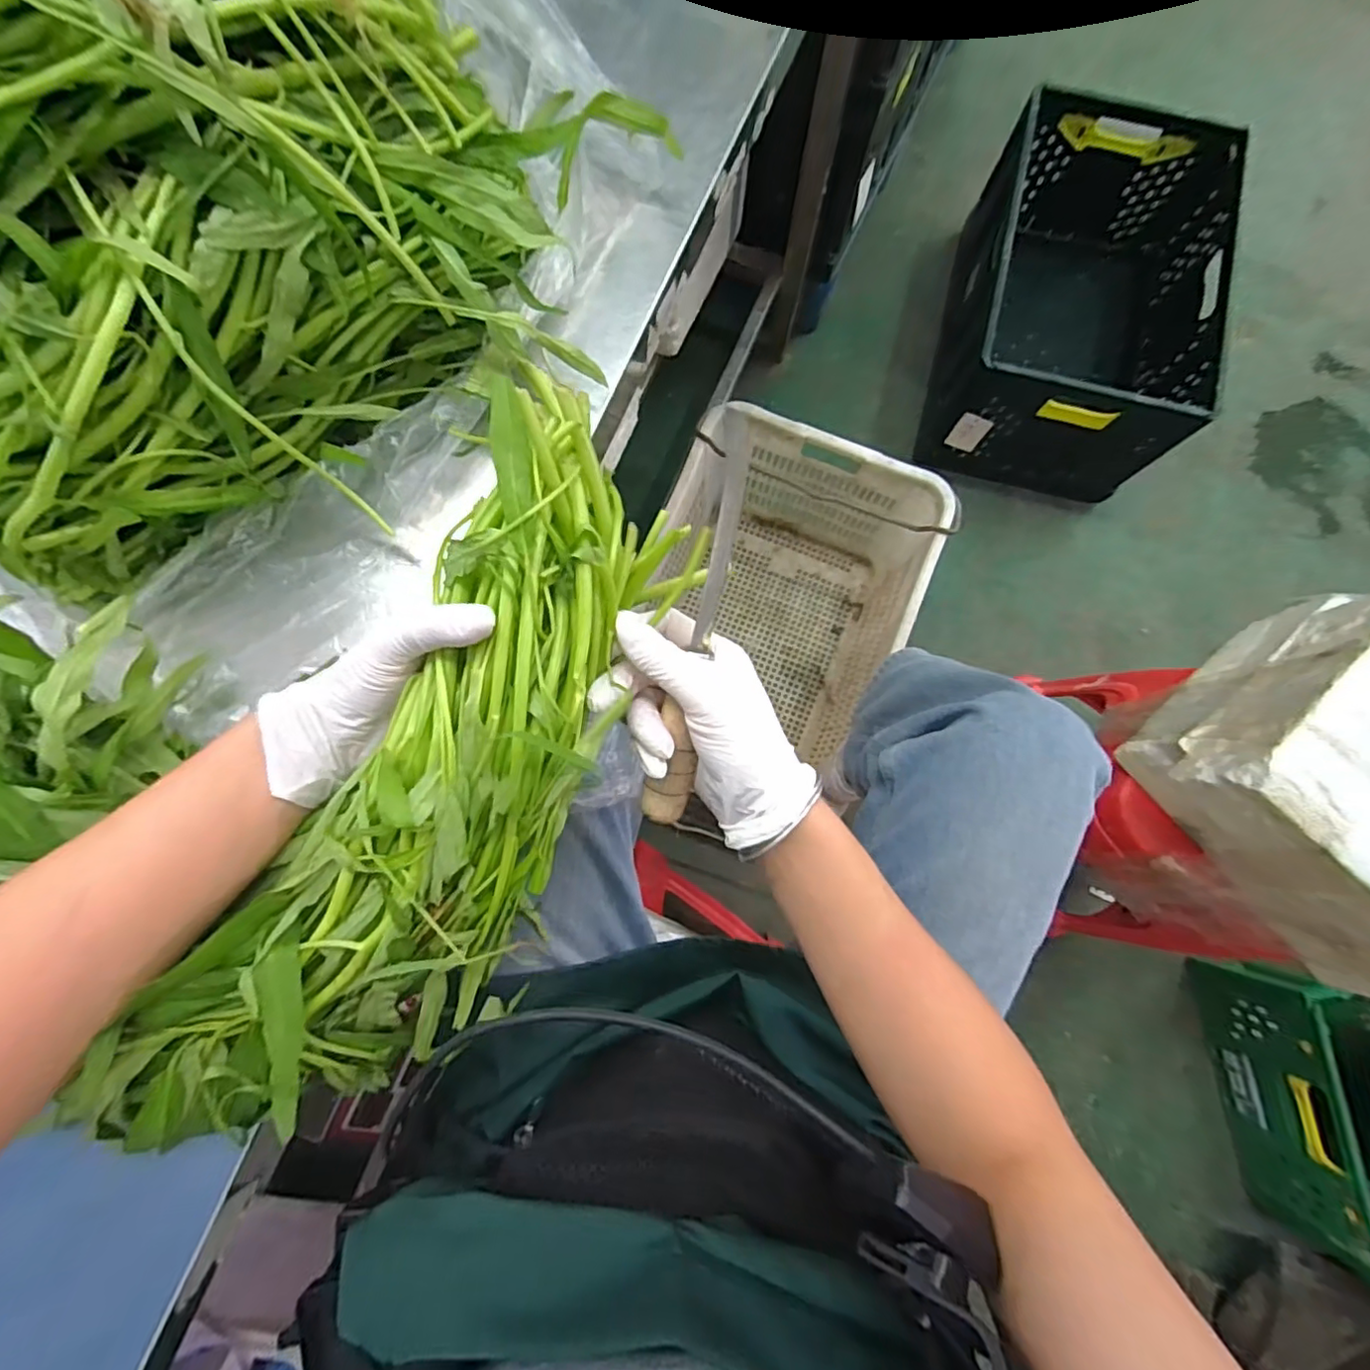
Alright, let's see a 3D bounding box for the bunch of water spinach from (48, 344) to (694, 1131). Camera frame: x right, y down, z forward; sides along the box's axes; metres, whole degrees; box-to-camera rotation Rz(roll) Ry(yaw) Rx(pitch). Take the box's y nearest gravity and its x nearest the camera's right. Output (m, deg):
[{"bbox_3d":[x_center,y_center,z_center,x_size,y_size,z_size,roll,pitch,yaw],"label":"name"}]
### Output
[{"bbox_3d":[-0.113,0.054,0.276,0.115,0.066,0.360,29,89,4],"label":"bunch of water spinach"}]

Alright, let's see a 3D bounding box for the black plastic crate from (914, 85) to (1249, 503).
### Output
[{"bbox_3d":[0.756,-0.745,1.194,0.417,0.276,0.673,17,81,2],"label":"black plastic crate"}]

